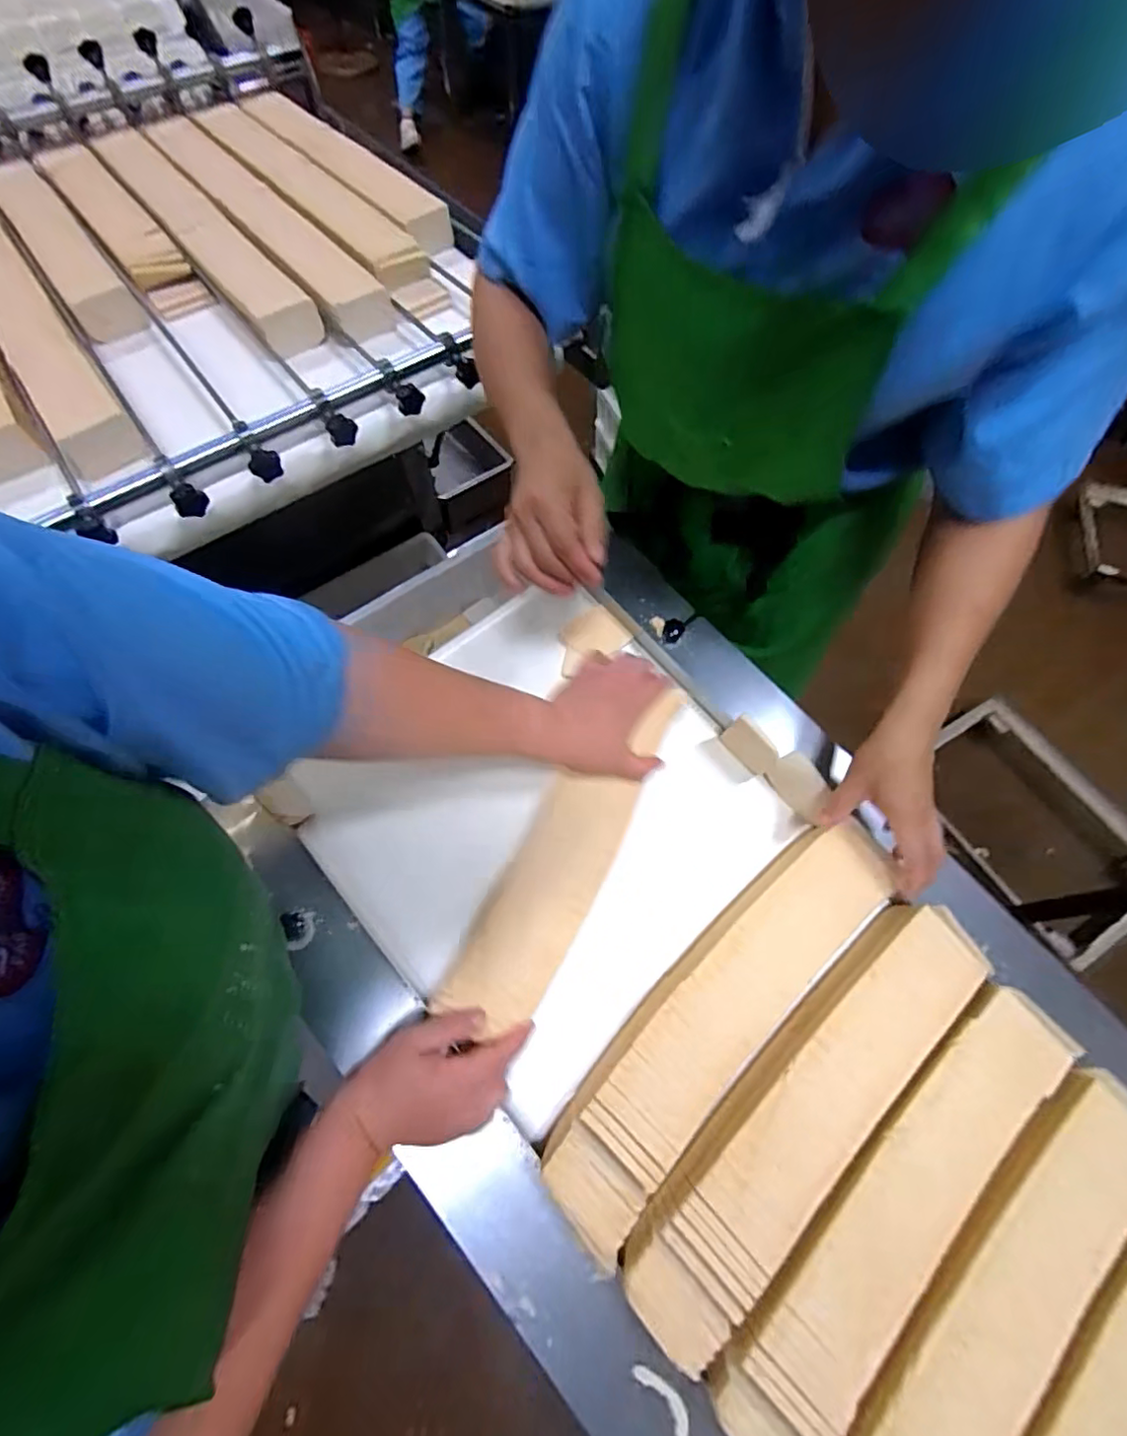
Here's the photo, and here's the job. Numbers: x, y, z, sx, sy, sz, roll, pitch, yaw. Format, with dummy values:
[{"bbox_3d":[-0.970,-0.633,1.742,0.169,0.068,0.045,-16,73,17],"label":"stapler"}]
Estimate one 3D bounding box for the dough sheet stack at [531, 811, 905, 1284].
[{"bbox_3d":[0.137,0.239,0.486,0.088,0.034,0.384,41,70,19],"label":"dough sheet stack"}]

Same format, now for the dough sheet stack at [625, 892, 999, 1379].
[{"bbox_3d":[0.197,0.302,0.462,0.372,0.033,0.086,-40,69,-18],"label":"dough sheet stack"}]

